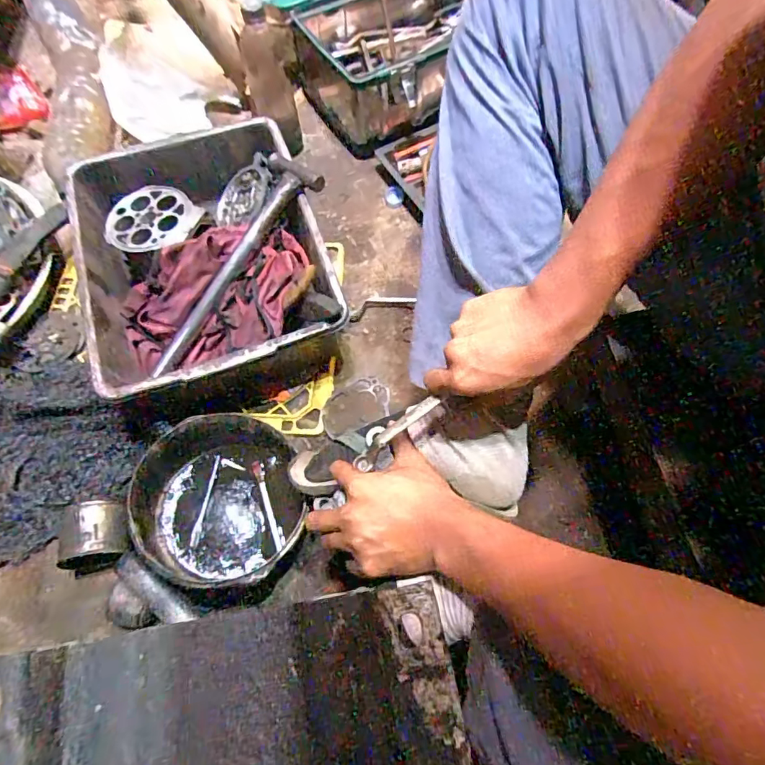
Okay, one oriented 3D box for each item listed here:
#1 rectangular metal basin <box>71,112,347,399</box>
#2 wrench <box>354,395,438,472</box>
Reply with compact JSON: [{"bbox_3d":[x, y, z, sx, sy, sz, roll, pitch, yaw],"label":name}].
[{"bbox_3d":[-0.240,-0.167,0.687,0.305,0.122,0.380,-18,67,-9],"label":"rectangular metal basin"},{"bbox_3d":[0.010,0.046,0.450,0.099,0.020,0.013,-44,69,16],"label":"wrench"}]

